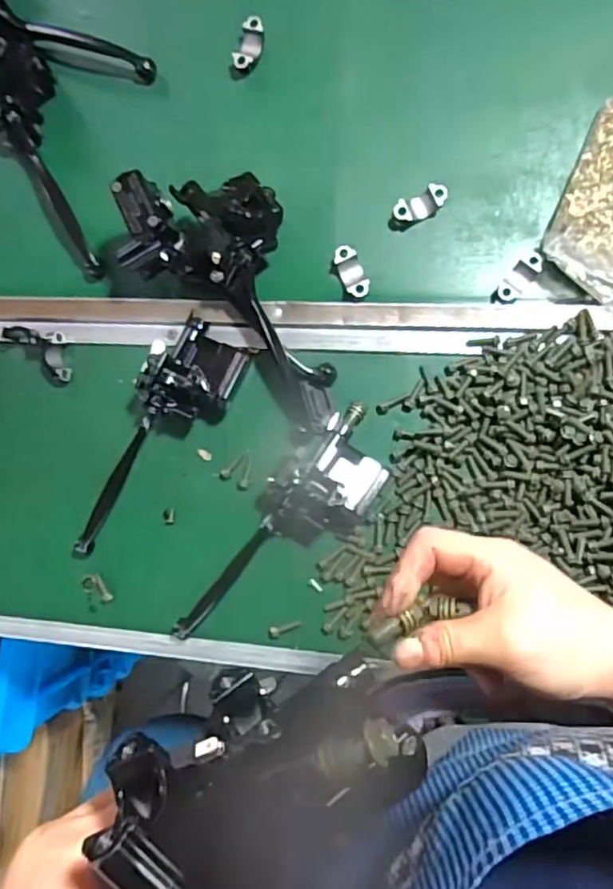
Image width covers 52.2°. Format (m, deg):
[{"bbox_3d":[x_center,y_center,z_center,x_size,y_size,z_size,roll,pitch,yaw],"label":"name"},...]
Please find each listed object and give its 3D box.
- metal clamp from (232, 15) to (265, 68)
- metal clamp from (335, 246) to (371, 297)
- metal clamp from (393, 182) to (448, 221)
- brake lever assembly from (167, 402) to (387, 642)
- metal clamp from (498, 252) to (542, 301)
[{"bbox_3d":[-0.048,-0.339,0.533,0.020,0.013,0.041,23,94,6],"label":"metal clamp"},{"bbox_3d":[0.037,-0.139,0.509,0.019,0.015,0.043,-24,89,7],"label":"metal clamp"},{"bbox_3d":[0.093,-0.193,0.505,0.044,0.014,0.021,-25,88,7],"label":"metal clamp"},{"bbox_3d":[-0.020,0.076,0.494,0.070,0.050,0.237,43,97,9],"label":"brake lever assembly"},{"bbox_3d":[0.167,-0.130,0.487,0.019,0.009,0.043,40,96,4],"label":"metal clamp"}]

